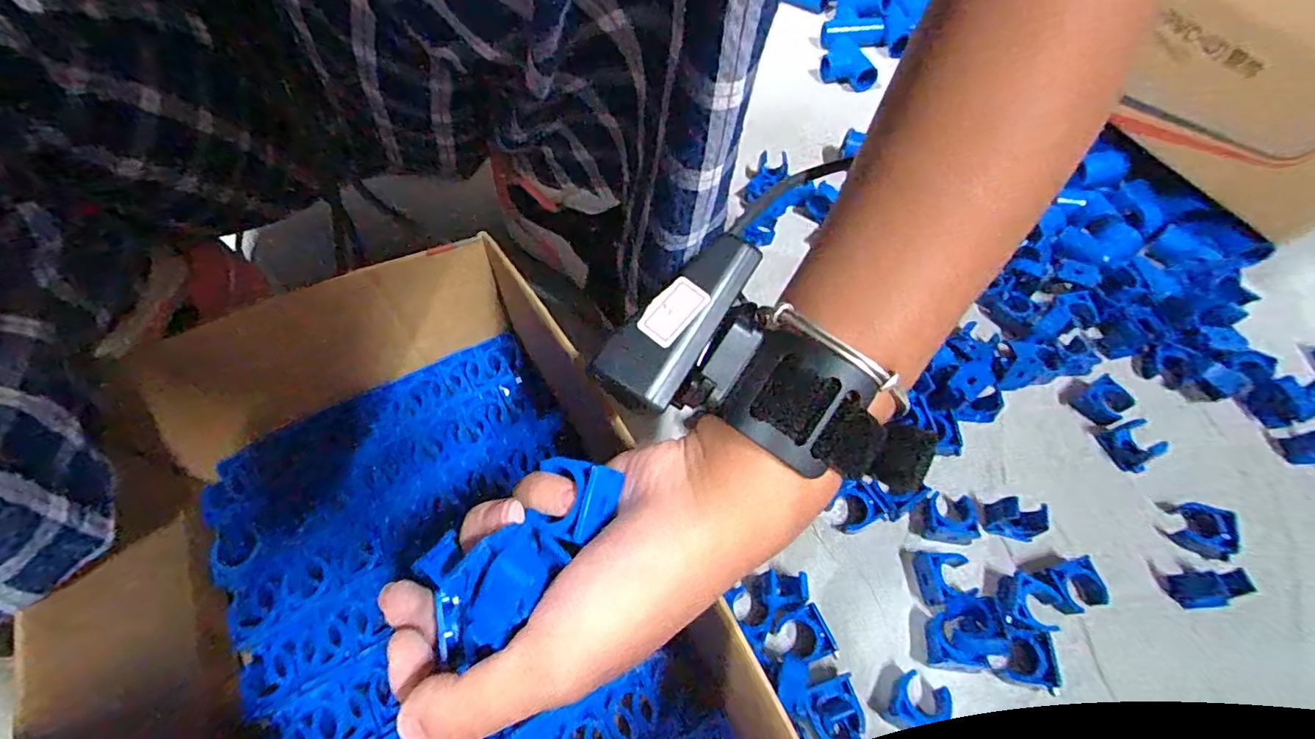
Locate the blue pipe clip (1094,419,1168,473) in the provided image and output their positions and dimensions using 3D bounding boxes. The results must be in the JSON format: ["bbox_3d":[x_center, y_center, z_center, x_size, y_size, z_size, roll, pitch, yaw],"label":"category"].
[{"bbox_3d":[0.301,0.047,0.357,0.016,0.021,0.032,-17,56,-14],"label":"blue pipe clip"}]

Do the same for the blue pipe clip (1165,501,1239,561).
[{"bbox_3d":[0.323,0.095,0.331,0.027,0.017,0.030,33,59,20],"label":"blue pipe clip"}]

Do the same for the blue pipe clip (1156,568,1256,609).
[{"bbox_3d":[0.303,0.119,0.309,0.029,0.020,0.020,-7,54,-8],"label":"blue pipe clip"}]

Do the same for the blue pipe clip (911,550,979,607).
[{"bbox_3d":[0.163,0.118,0.320,0.027,0.013,0.028,-2,54,-4],"label":"blue pipe clip"}]

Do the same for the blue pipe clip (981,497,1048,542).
[{"bbox_3d":[0.211,0.088,0.332,0.029,0.022,0.016,9,54,5],"label":"blue pipe clip"}]

